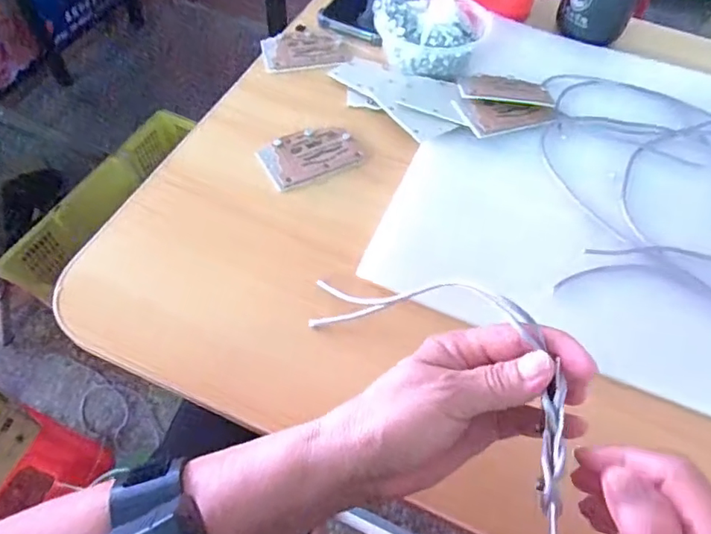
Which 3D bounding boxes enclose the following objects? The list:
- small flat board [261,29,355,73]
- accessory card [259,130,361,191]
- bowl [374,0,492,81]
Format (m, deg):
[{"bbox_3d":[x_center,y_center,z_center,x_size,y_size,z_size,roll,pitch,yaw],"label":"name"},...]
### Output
[{"bbox_3d":[-0.051,-0.221,0.547,0.087,0.007,0.061,-9,58,-9],"label":"small flat board"},{"bbox_3d":[-0.040,-0.099,0.466,0.084,0.006,0.057,-26,62,-19],"label":"accessory card"},{"bbox_3d":[0.075,-0.235,0.516,0.103,0.053,0.099,23,59,12],"label":"bowl"}]

